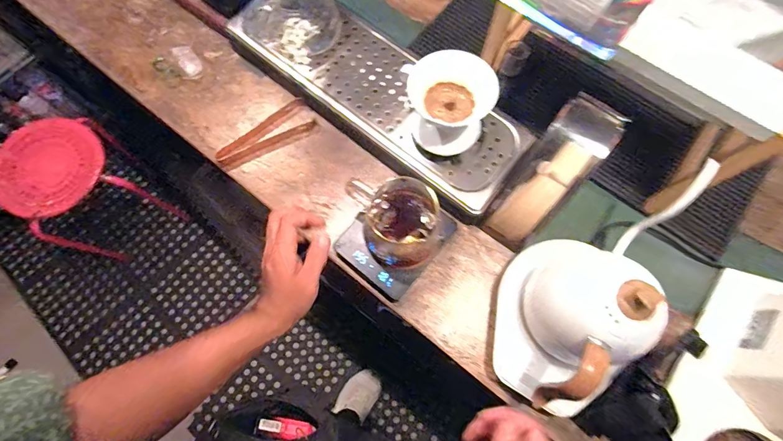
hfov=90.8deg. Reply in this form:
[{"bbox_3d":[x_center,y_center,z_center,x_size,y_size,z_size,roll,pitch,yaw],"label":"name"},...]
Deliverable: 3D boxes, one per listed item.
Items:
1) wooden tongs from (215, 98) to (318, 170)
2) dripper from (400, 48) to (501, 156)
[{"bbox_3d":[-0.211,-0.142,0.641,0.163,0.017,0.060,-27,75,-9],"label":"wooden tongs"},{"bbox_3d":[0.078,-0.166,0.547,0.104,0.107,0.111,0,73,-1],"label":"dripper"}]

